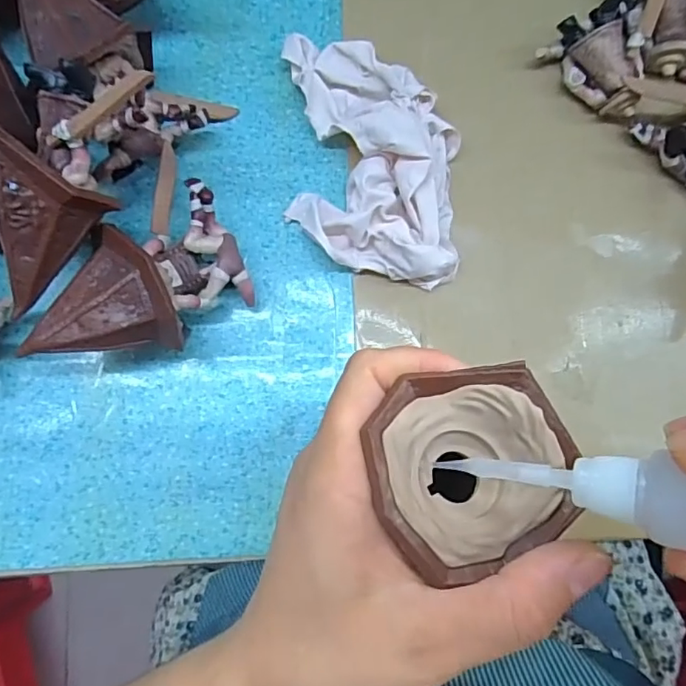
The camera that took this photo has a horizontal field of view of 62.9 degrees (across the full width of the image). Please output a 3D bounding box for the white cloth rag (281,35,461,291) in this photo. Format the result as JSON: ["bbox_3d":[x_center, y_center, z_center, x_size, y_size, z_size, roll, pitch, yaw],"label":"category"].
[{"bbox_3d":[0.017,-0.099,0.297,0.089,0.035,0.129,1,82,-3],"label":"white cloth rag"}]

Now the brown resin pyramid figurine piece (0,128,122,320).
[{"bbox_3d":[-0.129,-0.045,0.224,0.046,0.033,0.061,26,83,0],"label":"brown resin pyramid figurine piece"}]

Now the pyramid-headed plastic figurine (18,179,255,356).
[{"bbox_3d":[-0.093,-0.023,0.269,0.103,0.059,0.058,-37,86,-7],"label":"pyramid-headed plastic figurine"}]

